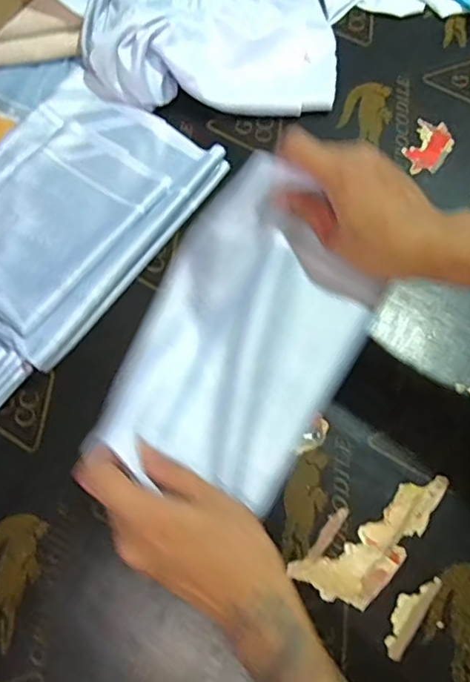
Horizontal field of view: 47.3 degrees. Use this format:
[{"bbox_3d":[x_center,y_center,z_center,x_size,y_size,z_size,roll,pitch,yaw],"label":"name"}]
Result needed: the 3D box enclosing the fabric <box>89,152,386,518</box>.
[{"bbox_3d":[0.005,-0.008,0.412,0.161,0.069,0.234,27,74,9],"label":"fabric"}]

